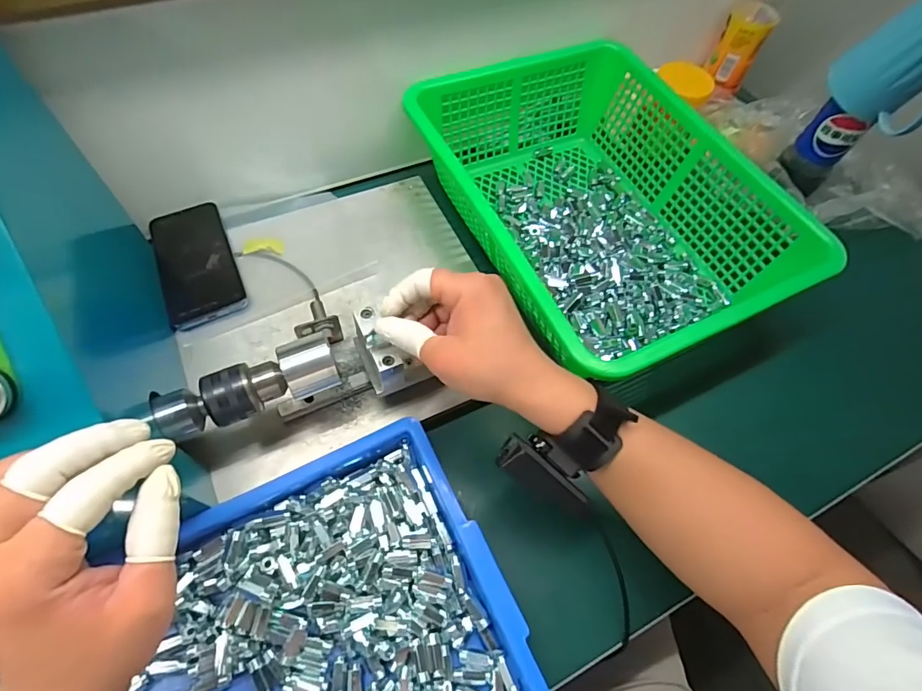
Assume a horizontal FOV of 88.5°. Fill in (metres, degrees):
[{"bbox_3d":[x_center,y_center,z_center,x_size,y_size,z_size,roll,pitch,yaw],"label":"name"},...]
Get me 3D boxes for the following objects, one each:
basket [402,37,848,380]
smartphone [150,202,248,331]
[{"bbox_3d":[0.146,-0.151,0.531,0.300,0.123,0.392,-22,66,-16],"label":"basket"},{"bbox_3d":[-0.270,-0.085,0.483,0.070,0.010,0.147,-21,66,-16],"label":"smartphone"}]

